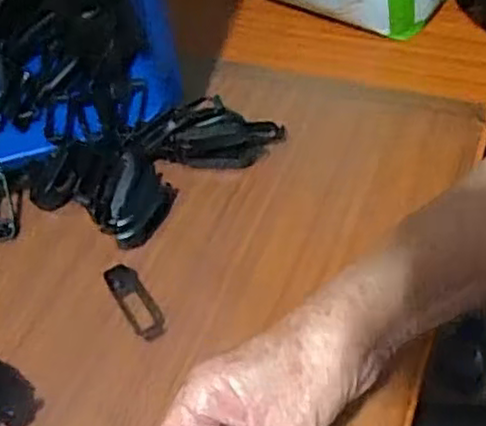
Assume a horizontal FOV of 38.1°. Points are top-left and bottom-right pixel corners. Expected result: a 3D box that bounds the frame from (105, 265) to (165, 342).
[{"bbox_3d":[-0.067,0.054,0.437,0.020,0.013,0.056,-25,52,-17],"label":"frame"}]

